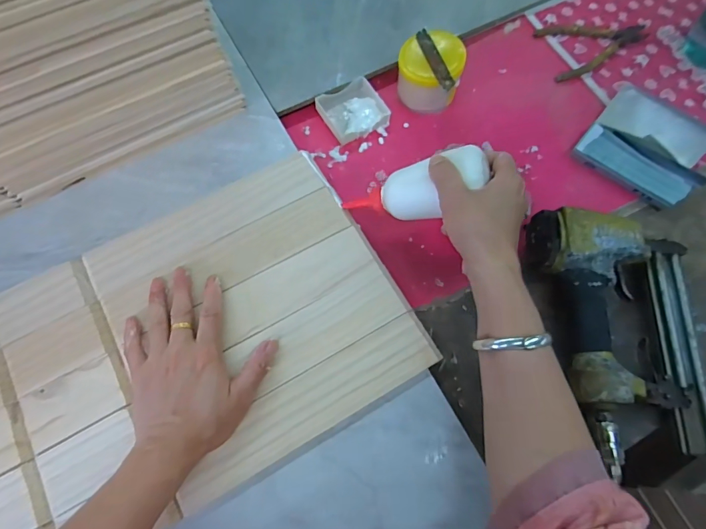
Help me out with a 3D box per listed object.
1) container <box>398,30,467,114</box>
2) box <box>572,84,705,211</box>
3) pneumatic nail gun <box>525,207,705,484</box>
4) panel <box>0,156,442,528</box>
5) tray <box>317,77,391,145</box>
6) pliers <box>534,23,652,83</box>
[{"bbox_3d":[0.096,-0.243,0.527,0.076,0.062,0.072,0,70,0],"label":"container"},{"bbox_3d":[0.365,-0.151,0.513,0.131,0.025,0.144,37,74,12],"label":"box"},{"bbox_3d":[0.278,0.062,0.411,0.160,0.058,0.243,-5,70,-2],"label":"pneumatic nail gun"},{"bbox_3d":[-0.303,0.154,0.391,0.729,0.013,0.284,-27,72,-9],"label":"panel"},{"bbox_3d":[-0.001,-0.201,0.542,0.076,0.015,0.077,-28,72,-10],"label":"tray"},{"bbox_3d":[0.339,-0.307,0.578,0.153,0.008,0.088,-14,70,-6],"label":"pliers"}]

